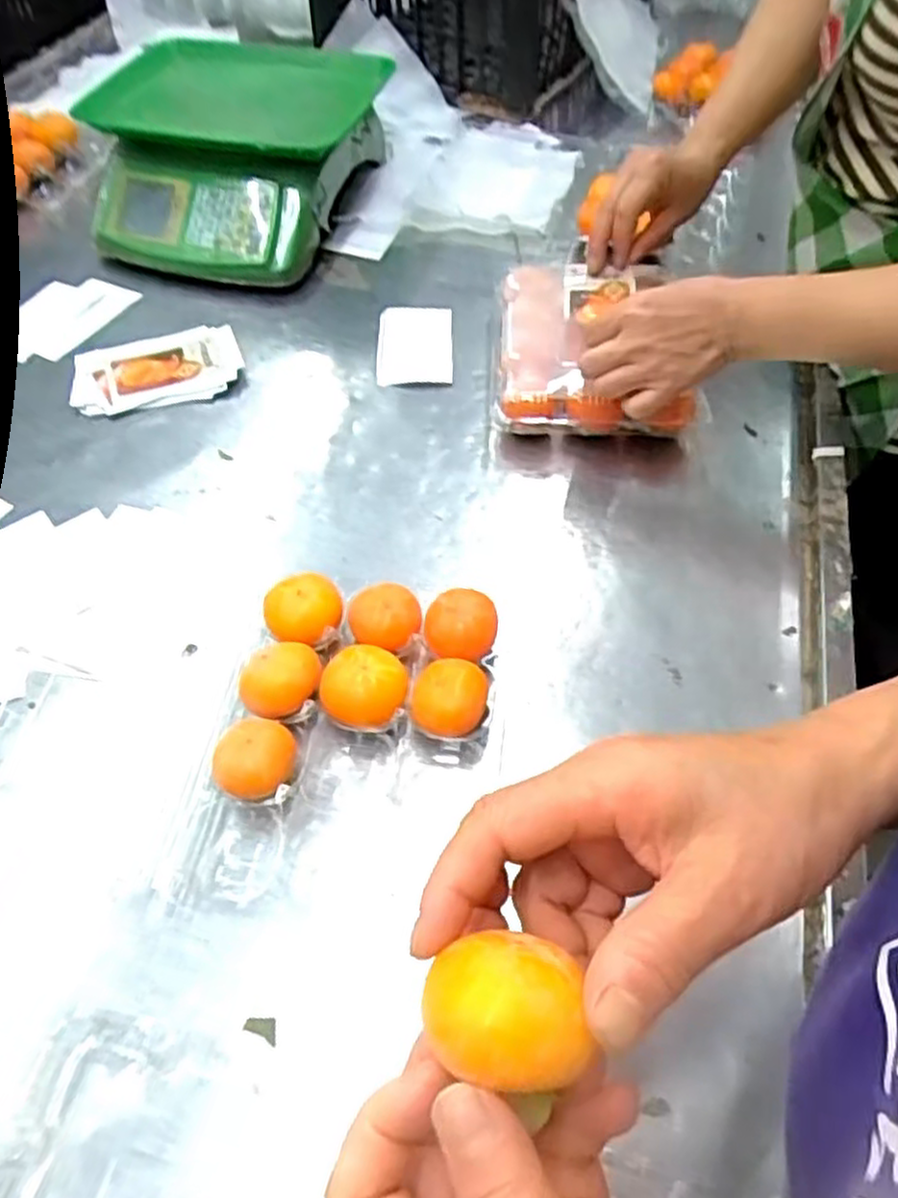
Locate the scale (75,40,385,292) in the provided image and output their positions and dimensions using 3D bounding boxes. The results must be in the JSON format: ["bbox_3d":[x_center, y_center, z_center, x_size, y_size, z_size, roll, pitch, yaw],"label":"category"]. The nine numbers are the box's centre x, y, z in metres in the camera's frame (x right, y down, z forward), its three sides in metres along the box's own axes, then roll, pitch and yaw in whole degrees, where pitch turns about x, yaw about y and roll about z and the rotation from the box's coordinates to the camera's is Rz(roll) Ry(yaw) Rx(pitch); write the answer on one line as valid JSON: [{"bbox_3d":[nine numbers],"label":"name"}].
[{"bbox_3d":[-0.237,-0.478,0.842,0.284,0.126,0.286,17,55,14],"label":"scale"}]

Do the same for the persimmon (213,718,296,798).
[{"bbox_3d":[-0.110,0.095,0.444,0.041,0.038,0.043,3,53,4],"label":"persimmon"}]

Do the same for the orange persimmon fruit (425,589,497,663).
[{"bbox_3d":[0.008,0.024,0.509,0.045,0.047,0.042,9,54,8],"label":"orange persimmon fruit"}]

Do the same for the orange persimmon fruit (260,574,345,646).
[{"bbox_3d":[-0.096,0.012,0.516,0.051,0.042,0.054,-17,54,-11],"label":"orange persimmon fruit"}]

